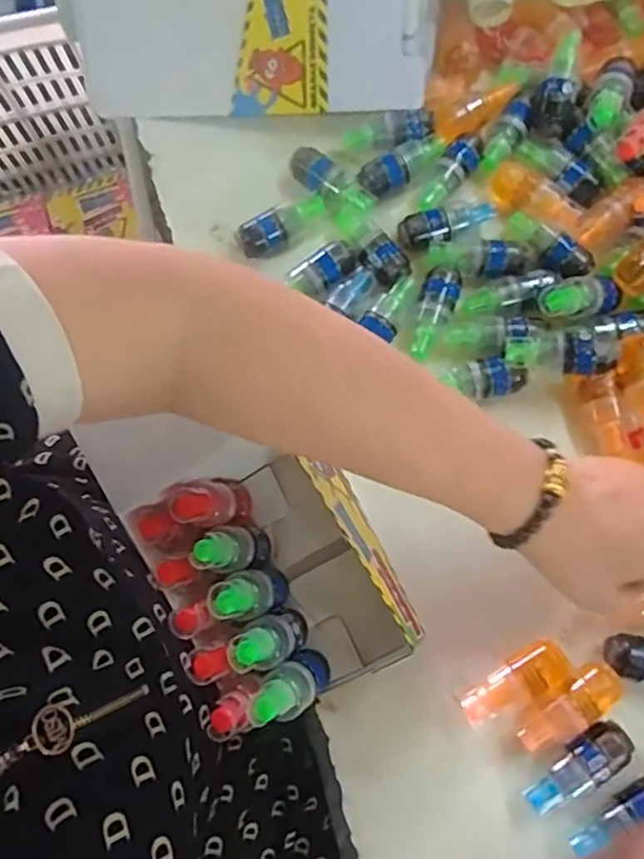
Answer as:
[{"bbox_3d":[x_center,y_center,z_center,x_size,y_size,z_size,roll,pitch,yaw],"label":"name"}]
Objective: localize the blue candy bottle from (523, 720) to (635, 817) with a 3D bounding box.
[{"bbox_3d":[0.169,0.226,0.422,0.078,0.032,0.027,-36,78,-7],"label":"blue candy bottle"}]

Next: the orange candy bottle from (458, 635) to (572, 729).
[{"bbox_3d":[0.133,0.176,0.436,0.079,0.028,0.031,-34,78,-7],"label":"orange candy bottle"}]

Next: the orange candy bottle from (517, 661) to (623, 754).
[{"bbox_3d":[0.167,0.191,0.429,0.076,0.025,0.029,-35,78,-7],"label":"orange candy bottle"}]

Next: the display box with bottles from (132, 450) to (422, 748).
[{"bbox_3d":[-0.029,0.102,0.427,0.142,0.086,0.162,-25,77,-4],"label":"display box with bottles"}]

